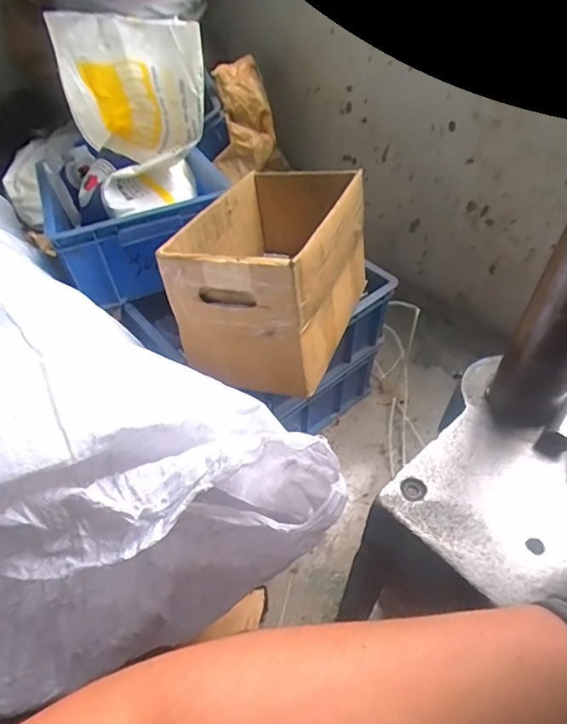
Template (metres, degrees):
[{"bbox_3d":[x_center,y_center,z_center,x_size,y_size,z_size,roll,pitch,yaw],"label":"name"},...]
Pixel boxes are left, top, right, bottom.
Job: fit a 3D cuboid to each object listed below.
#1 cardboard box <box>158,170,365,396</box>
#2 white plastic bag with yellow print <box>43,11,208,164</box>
[{"bbox_3d":[-0.007,-0.149,0.722,0.219,0.190,0.315,16,50,13],"label":"cardboard box"},{"bbox_3d":[-0.243,-0.425,0.781,0.270,0.197,0.069,7,51,17],"label":"white plastic bag with yellow print"}]

